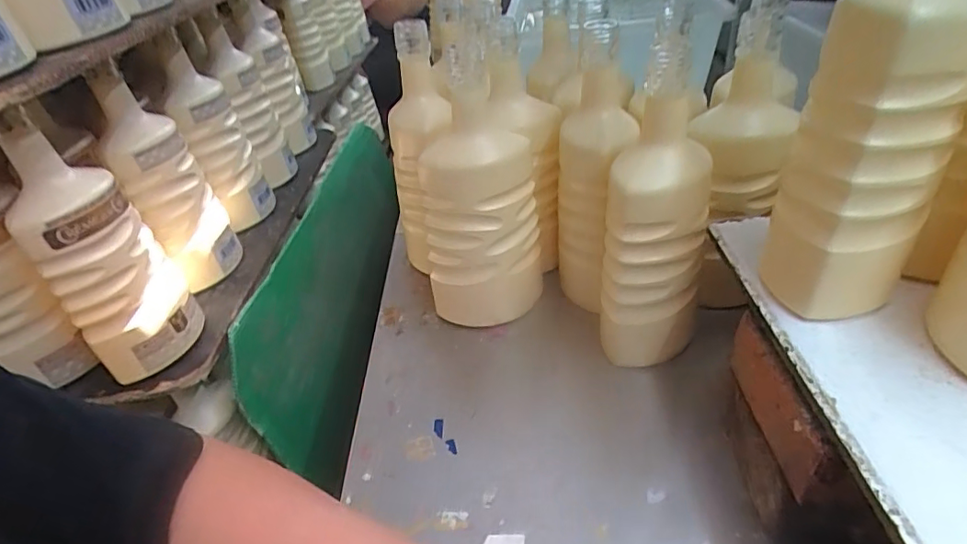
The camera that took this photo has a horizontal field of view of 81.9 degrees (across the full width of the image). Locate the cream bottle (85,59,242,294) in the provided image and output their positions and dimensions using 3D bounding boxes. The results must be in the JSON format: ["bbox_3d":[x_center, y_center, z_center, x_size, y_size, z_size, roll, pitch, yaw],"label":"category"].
[{"bbox_3d":[-0.318,-0.087,0.559,0.067,0.212,0.065,-22,38,-15],"label":"cream bottle"}]

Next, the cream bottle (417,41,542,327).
[{"bbox_3d":[-0.003,-0.064,0.495,0.086,0.257,0.088,14,40,27],"label":"cream bottle"}]

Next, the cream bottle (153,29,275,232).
[{"bbox_3d":[-0.311,-0.156,0.654,0.064,0.211,0.072,-22,38,-15],"label":"cream bottle"}]

